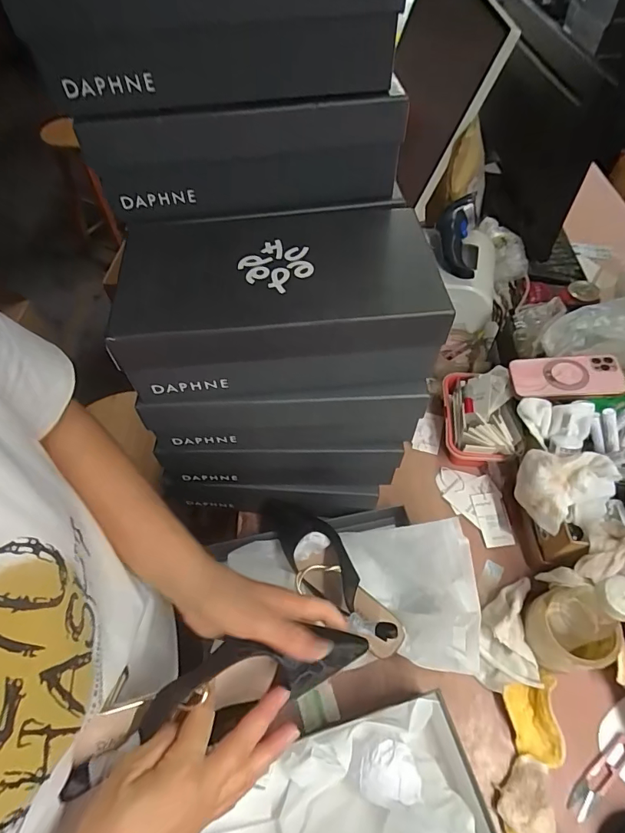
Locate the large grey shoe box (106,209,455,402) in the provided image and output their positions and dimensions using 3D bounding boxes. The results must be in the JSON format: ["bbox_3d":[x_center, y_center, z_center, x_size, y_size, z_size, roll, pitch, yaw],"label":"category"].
[{"bbox_3d":[-0.028,-0.119,0.456,0.292,0.105,0.171,-4,56,0],"label":"large grey shoe box"}]

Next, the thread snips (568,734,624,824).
[{"bbox_3d":[0.319,0.395,0.493,0.107,0.007,0.023,-34,61,-19],"label":"thread snips"}]

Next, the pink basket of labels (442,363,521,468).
[{"bbox_3d":[0.262,-0.005,0.715,0.099,0.094,0.164,2,56,4],"label":"pink basket of labels"}]

